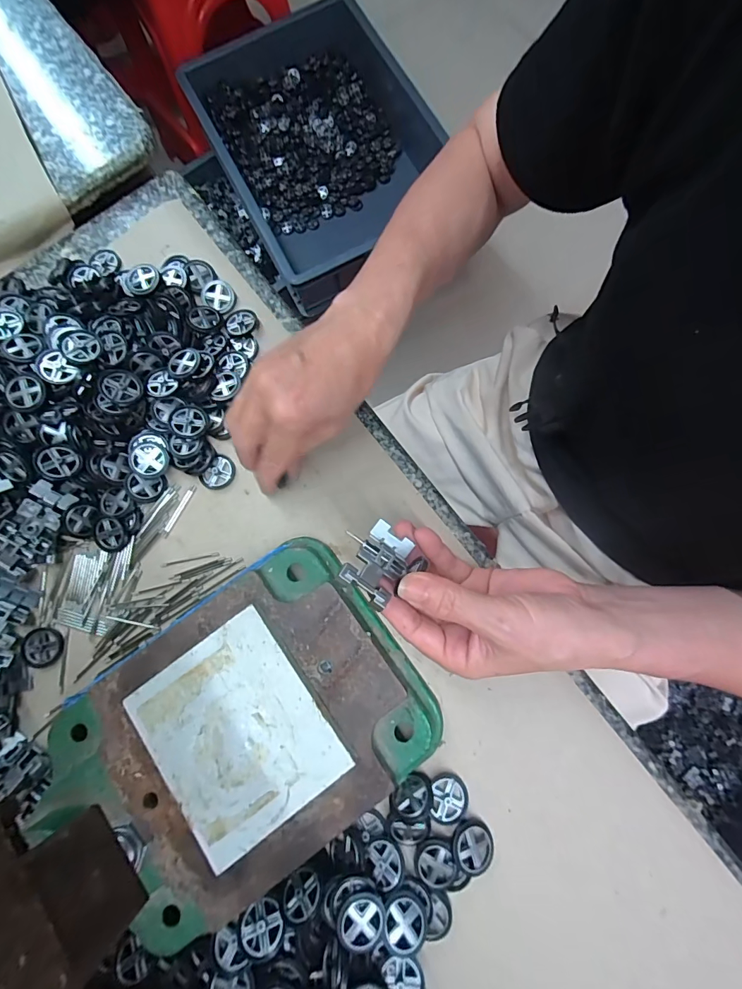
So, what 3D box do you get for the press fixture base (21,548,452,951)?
[{"bbox_3d":[-0.087,0.147,0.253,0.223,0.046,0.160,-34,78,-4],"label":"press fixture base"}]

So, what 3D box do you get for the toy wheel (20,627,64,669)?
[{"bbox_3d":[-0.241,0.111,0.297,0.030,0.004,0.027,-8,78,2],"label":"toy wheel"}]

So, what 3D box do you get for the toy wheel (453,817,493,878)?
[{"bbox_3d":[0.063,0.218,0.253,0.024,0.007,0.027,-7,78,2],"label":"toy wheel"}]

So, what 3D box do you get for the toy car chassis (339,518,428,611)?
[{"bbox_3d":[0.004,0.039,0.238,0.041,0.019,0.041,38,80,9],"label":"toy car chassis"}]

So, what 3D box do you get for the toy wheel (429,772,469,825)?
[{"bbox_3d":[0.050,0.195,0.260,0.024,0.004,0.027,7,79,5],"label":"toy wheel"}]

